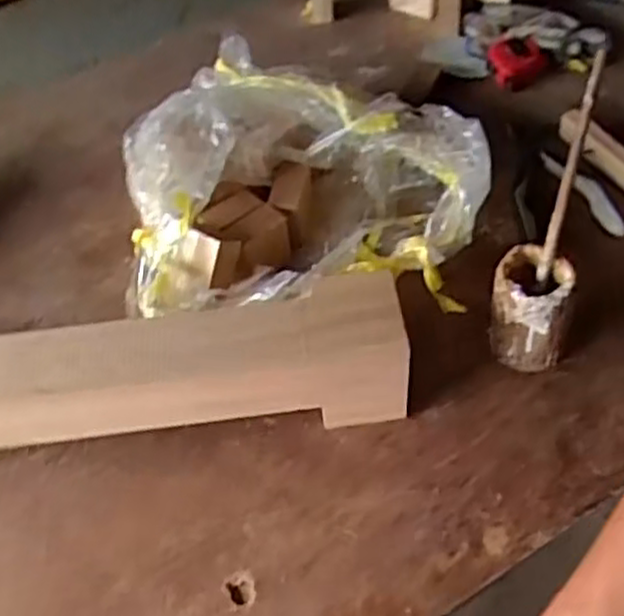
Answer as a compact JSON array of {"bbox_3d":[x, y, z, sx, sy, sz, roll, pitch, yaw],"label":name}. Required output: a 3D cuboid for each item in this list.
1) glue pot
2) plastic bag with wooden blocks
[{"bbox_3d":[0.183,0.000,0.663,0.059,0.096,0.060,-3,51,3],"label":"glue pot"},{"bbox_3d":[-0.005,-0.129,0.765,0.334,0.129,0.310,-2,51,3],"label":"plastic bag with wooden blocks"}]

